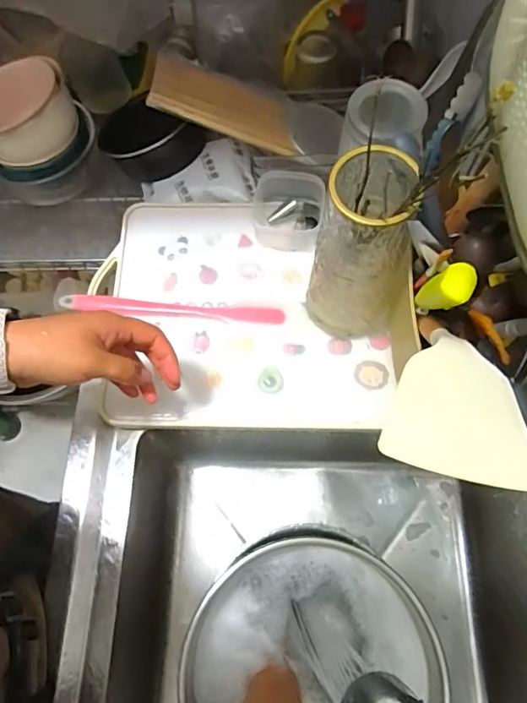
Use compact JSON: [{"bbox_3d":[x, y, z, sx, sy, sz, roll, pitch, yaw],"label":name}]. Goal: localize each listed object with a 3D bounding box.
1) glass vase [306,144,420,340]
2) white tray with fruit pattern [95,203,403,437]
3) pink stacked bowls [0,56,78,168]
[{"bbox_3d":[0.089,-0.083,0.437,0.078,0.206,0.074,14,71,8],"label":"glass vase"},{"bbox_3d":[-0.028,-0.047,0.541,0.311,0.017,0.266,-1,69,2],"label":"white tray with fruit pattern"},{"bbox_3d":[-0.283,-0.278,0.566,0.127,0.056,0.112,-23,70,-6],"label":"pink stacked bowls"}]

